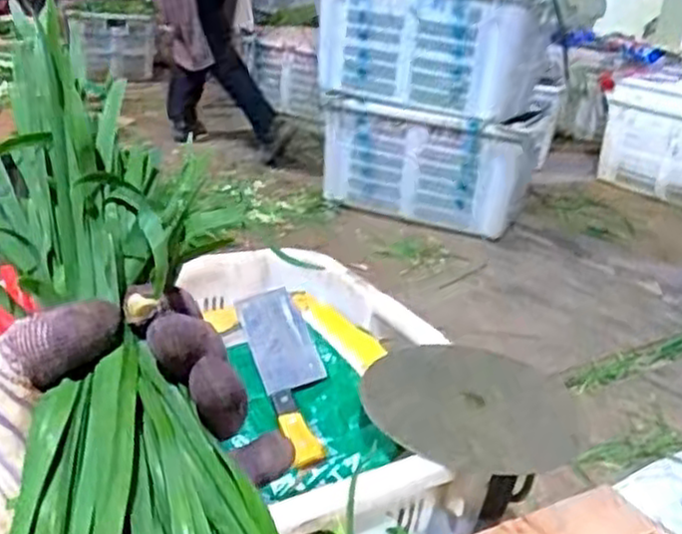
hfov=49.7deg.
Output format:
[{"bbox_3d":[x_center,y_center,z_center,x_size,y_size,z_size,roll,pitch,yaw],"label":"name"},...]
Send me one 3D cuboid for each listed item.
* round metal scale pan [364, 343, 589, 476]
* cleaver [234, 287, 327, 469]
[{"bbox_3d":[0.125,0.128,0.708,0.202,0.015,0.213,6,23,-2],"label":"round metal scale pan"},{"bbox_3d":[-0.058,0.111,0.791,0.071,0.018,0.246,-1,39,-18],"label":"cleaver"}]

